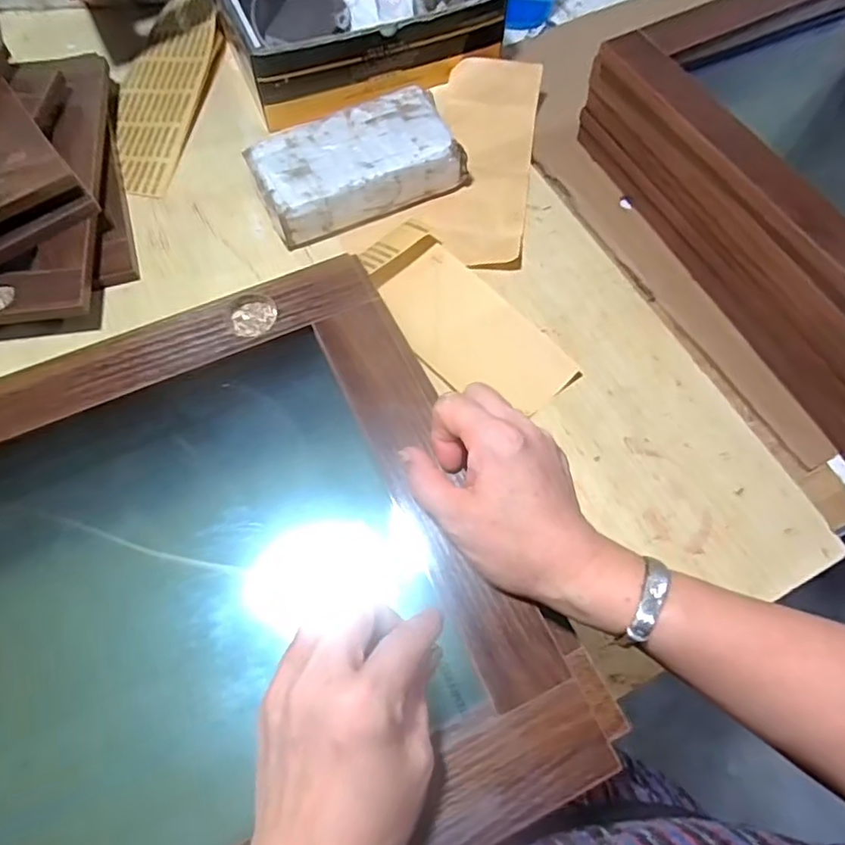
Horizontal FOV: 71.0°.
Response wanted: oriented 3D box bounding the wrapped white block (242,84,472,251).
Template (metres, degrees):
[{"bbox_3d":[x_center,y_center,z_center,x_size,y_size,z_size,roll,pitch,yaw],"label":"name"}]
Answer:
[{"bbox_3d":[-0.069,-0.270,0.631,0.211,0.060,0.109,-26,69,-11],"label":"wrapped white block"}]

